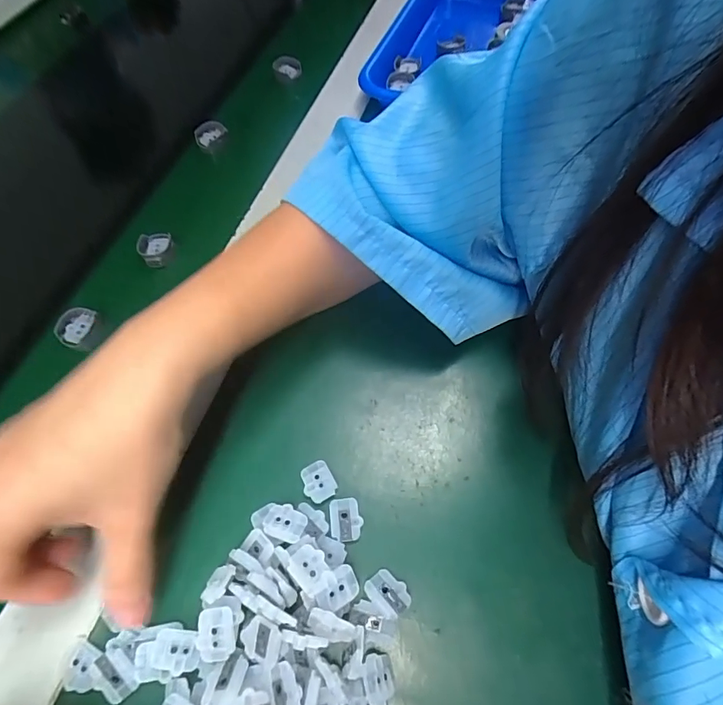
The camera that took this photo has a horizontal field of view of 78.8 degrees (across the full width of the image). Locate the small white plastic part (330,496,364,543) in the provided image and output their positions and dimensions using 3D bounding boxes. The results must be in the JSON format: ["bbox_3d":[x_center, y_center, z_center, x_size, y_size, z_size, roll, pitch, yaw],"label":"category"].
[{"bbox_3d":[-0.008,0.088,0.234,0.017,0.004,0.022,-5,62,-1],"label":"small white plastic part"}]

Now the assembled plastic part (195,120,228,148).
[{"bbox_3d":[-0.136,-0.198,0.401,0.029,0.015,0.020,-20,63,-8],"label":"assembled plastic part"}]

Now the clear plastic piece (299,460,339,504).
[{"bbox_3d":[-0.024,0.071,0.244,0.017,0.004,0.022,-26,64,-11],"label":"clear plastic piece"}]

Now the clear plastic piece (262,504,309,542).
[{"bbox_3d":[-0.040,0.088,0.228,0.022,0.005,0.017,12,63,9],"label":"clear plastic piece"}]

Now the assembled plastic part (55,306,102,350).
[{"bbox_3d":[-0.199,-0.018,0.311,0.028,0.011,0.028,-1,62,2],"label":"assembled plastic part"}]

